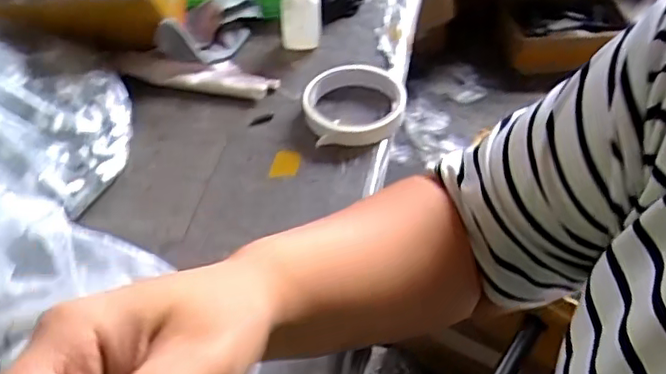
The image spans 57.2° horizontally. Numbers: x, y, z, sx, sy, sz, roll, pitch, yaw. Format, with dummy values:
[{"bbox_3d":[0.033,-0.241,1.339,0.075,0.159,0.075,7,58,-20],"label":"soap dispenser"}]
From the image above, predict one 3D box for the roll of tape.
[{"bbox_3d":[0.019,-0.072,0.535,0.086,0.028,0.086,0,46,0],"label":"roll of tape"}]

